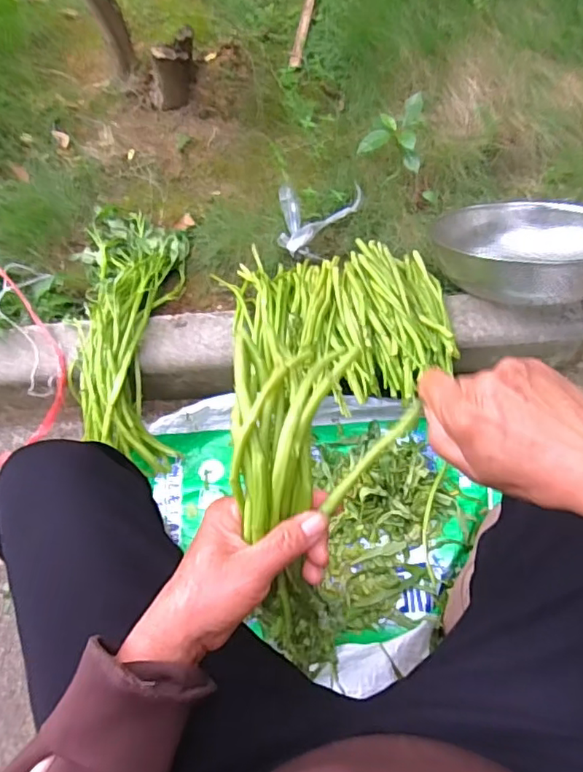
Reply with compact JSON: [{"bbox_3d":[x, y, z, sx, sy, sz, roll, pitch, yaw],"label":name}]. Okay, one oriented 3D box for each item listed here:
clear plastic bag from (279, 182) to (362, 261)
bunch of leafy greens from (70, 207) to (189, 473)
[{"bbox_3d":[0.052,-0.302,1.015,0.147,0.071,0.168,2,62,5],"label":"clear plastic bag"},{"bbox_3d":[-0.273,-0.130,0.952,0.172,0.151,0.520,-7,62,0],"label":"bunch of leafy greens"}]

